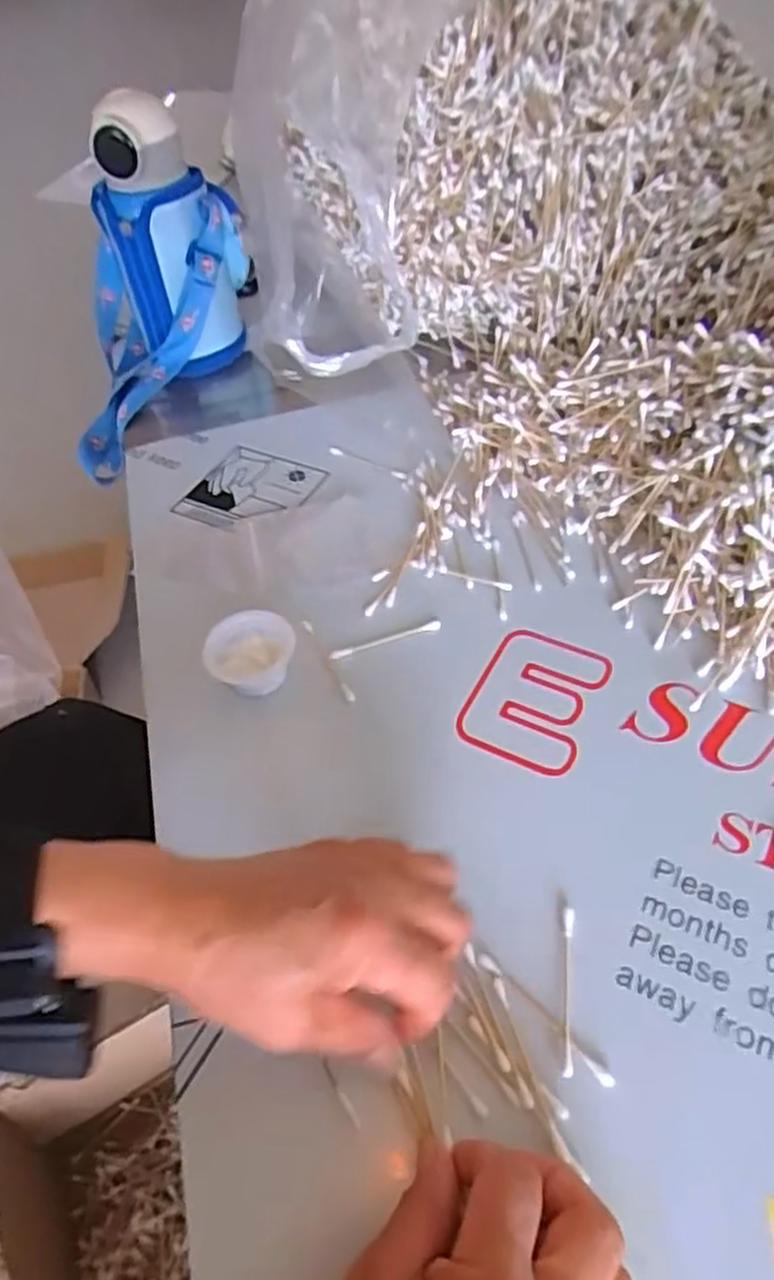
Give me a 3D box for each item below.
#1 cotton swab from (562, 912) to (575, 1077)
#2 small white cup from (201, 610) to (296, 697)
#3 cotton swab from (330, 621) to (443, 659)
[{"bbox_3d":[0.082,0.157,0.345,0.006,0.004,0.071,4,52,10],"label":"cotton swab"},{"bbox_3d":[-0.083,0.008,0.473,0.050,0.023,0.051,-3,51,4],"label":"small white cup"},{"bbox_3d":[-0.001,-0.001,0.486,0.073,0.004,0.008,-17,51,-8],"label":"cotton swab"}]

